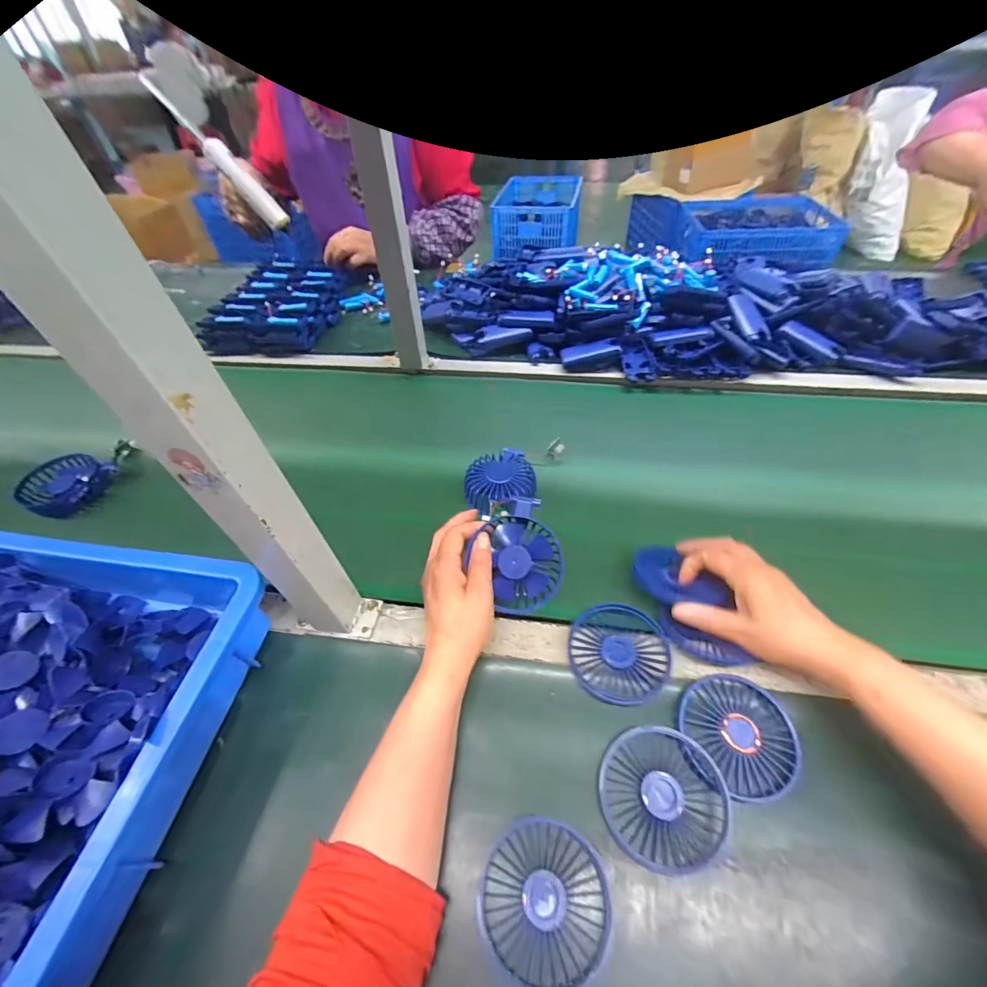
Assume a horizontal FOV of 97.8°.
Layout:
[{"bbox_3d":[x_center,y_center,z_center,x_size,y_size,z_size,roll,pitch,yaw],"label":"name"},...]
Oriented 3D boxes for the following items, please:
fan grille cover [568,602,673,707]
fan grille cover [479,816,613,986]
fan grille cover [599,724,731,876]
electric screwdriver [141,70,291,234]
[{"bbox_3d":[0.114,0.145,0.395,0.088,0.019,0.084,11,50,14],"label":"fan grille cover"},{"bbox_3d":[0.035,0.282,0.299,0.085,0.021,0.085,23,54,23],"label":"fan grille cover"},{"bbox_3d":[0.128,0.227,0.324,0.090,0.019,0.085,10,50,13],"label":"fan grille cover"},{"bbox_3d":[-0.488,-0.607,0.790,0.290,0.046,0.041,47,58,-8],"label":"electric screwdriver"}]

